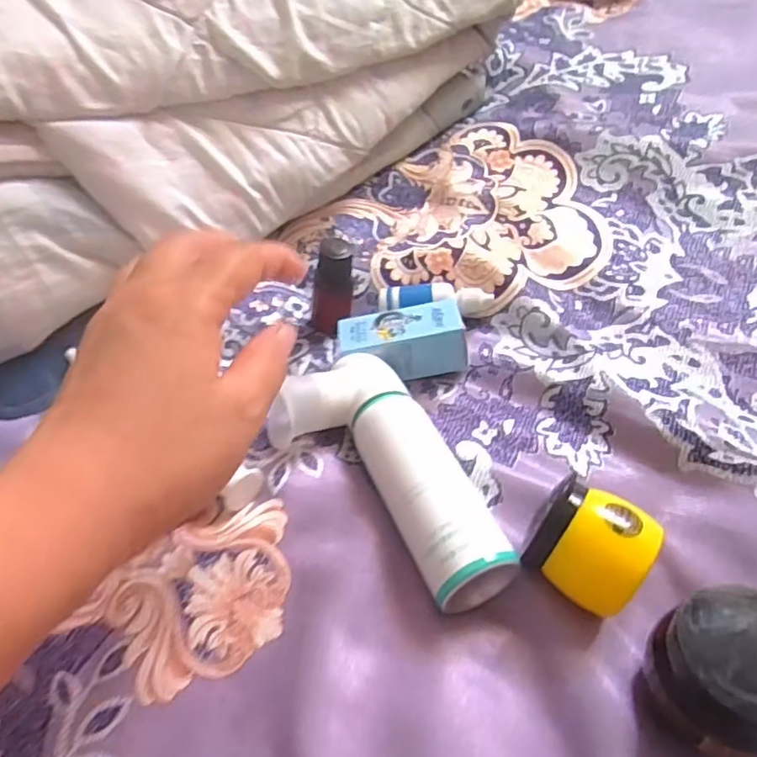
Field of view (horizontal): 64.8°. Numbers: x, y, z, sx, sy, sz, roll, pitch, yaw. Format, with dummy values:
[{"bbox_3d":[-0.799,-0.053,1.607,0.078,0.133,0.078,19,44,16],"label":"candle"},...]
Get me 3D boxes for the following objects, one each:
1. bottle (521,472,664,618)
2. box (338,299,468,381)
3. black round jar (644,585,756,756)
[{"bbox_3d":[0.089,0.072,0.253,0.044,0.039,0.042,29,64,24],"label":"bottle"},{"bbox_3d":[0.014,-0.020,0.346,0.069,0.029,0.033,-12,42,5],"label":"box"},{"bbox_3d":[0.126,0.105,0.215,0.051,0.040,0.048,-36,59,-16],"label":"black round jar"}]

